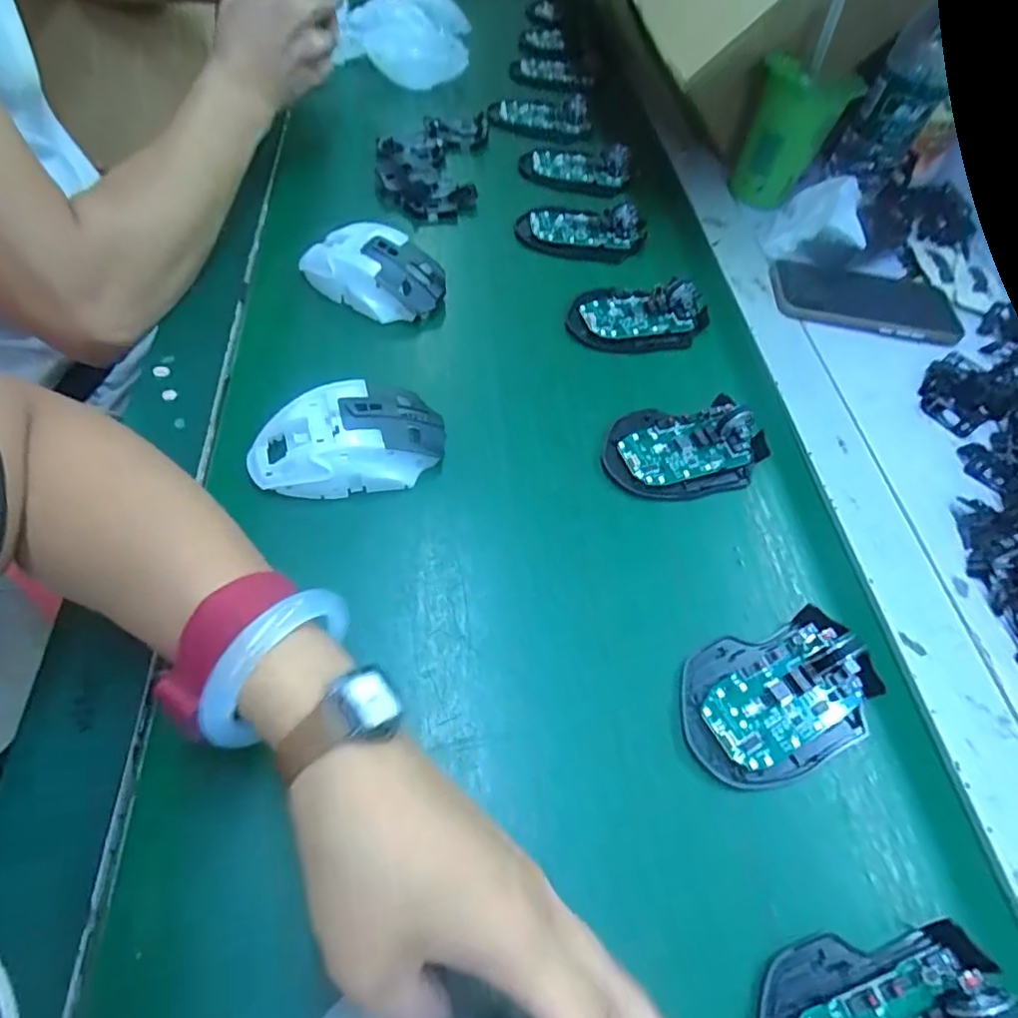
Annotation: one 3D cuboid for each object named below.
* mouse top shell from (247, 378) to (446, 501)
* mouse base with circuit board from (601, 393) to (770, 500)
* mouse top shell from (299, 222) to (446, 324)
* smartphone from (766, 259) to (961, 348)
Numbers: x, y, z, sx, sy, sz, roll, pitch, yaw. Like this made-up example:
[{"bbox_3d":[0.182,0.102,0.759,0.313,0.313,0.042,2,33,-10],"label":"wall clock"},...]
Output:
[{"bbox_3d":[-0.098,-0.039,0.367,0.115,0.047,0.056,-13,58,-13],"label":"mouse top shell"},{"bbox_3d":[0.120,-0.044,0.407,0.111,0.020,0.071,-5,57,-8],"label":"mouse base with circuit board"},{"bbox_3d":[-0.103,-0.185,0.460,0.100,0.043,0.058,31,59,15],"label":"mouse top shell"},{"bbox_3d":[0.318,-0.185,0.531,0.165,0.007,0.086,10,56,2],"label":"smartphone"}]

